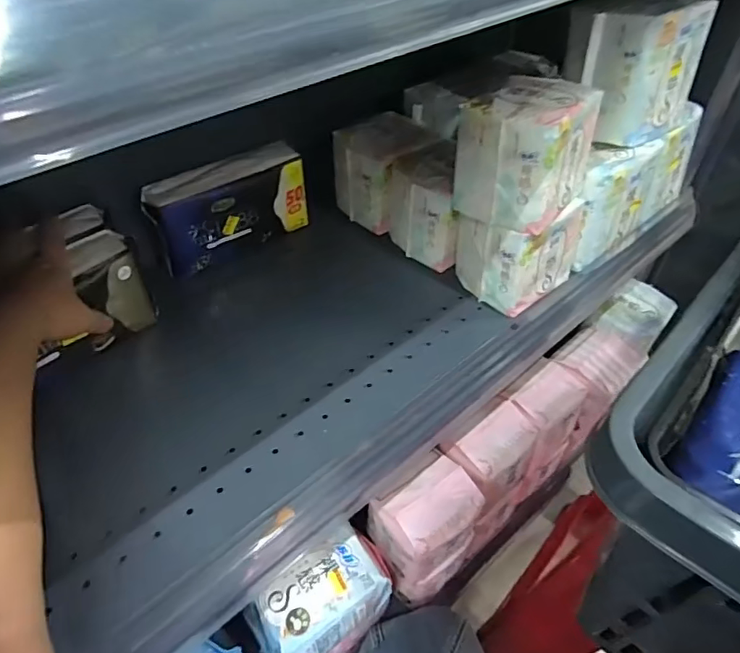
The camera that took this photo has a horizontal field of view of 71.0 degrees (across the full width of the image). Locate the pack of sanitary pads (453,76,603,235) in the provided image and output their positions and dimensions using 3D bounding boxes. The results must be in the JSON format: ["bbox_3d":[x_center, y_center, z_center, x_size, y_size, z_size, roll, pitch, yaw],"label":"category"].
[{"bbox_3d":[0.138,-0.156,0.461,0.094,0.100,0.097,32,54,26],"label":"pack of sanitary pads"}]

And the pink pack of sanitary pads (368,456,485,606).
[{"bbox_3d":[0.063,0.234,0.593,0.098,0.167,0.078,-31,54,-27],"label":"pink pack of sanitary pads"}]

